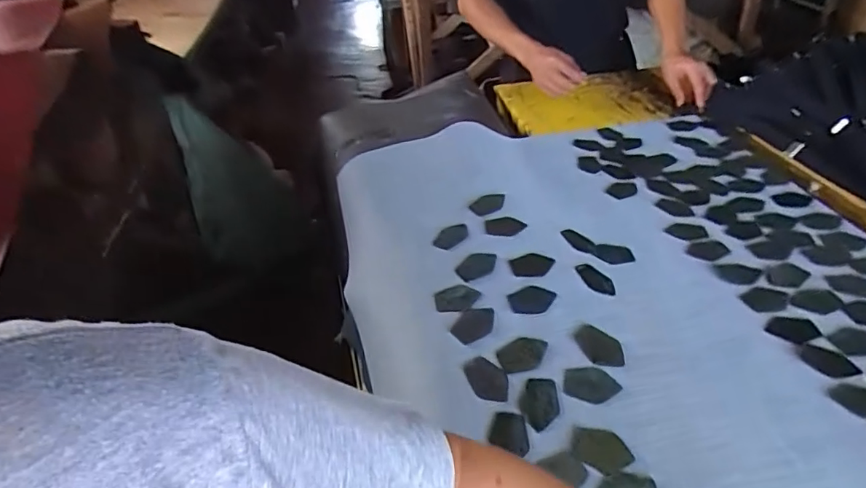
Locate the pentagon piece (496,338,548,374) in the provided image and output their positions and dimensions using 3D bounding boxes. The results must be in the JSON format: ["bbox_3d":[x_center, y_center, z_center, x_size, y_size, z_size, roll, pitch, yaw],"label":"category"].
[{"bbox_3d":[0.097,0.120,0.572,0.052,0.004,0.038,-27,50,-5],"label":"pentagon piece"}]

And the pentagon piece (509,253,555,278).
[{"bbox_3d":[0.122,0.027,0.648,0.051,0.005,0.040,-7,39,1],"label":"pentagon piece"}]

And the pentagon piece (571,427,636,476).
[{"bbox_3d":[0.157,0.192,0.494,0.053,0.004,0.036,19,62,25],"label":"pentagon piece"}]

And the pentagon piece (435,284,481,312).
[{"bbox_3d":[0.029,0.065,0.632,0.052,0.004,0.034,-10,52,5],"label":"pentagon piece"}]

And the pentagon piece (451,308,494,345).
[{"bbox_3d":[0.046,0.092,0.602,0.048,0.004,0.043,-8,49,6],"label":"pentagon piece"}]

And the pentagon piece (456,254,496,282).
[{"bbox_3d":[0.055,0.028,0.663,0.053,0.007,0.036,-21,41,-17],"label":"pentagon piece"}]

